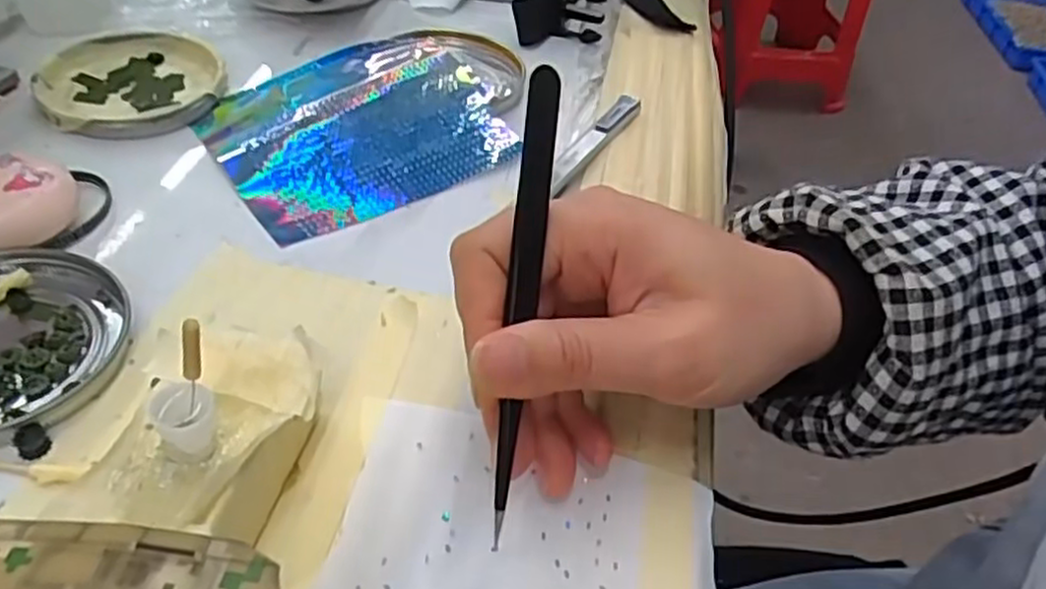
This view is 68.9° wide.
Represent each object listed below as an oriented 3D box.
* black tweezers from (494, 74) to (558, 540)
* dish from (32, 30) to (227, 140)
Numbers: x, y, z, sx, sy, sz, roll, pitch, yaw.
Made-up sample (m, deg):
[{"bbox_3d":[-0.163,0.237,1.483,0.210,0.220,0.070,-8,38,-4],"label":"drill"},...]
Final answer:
[{"bbox_3d":[0.000,0.003,0.218,0.009,0.132,0.010,6,4,-2],"label":"black tweezers"},{"bbox_3d":[-0.185,-0.101,0.359,0.079,0.008,0.080,4,45,-4],"label":"dish"}]

